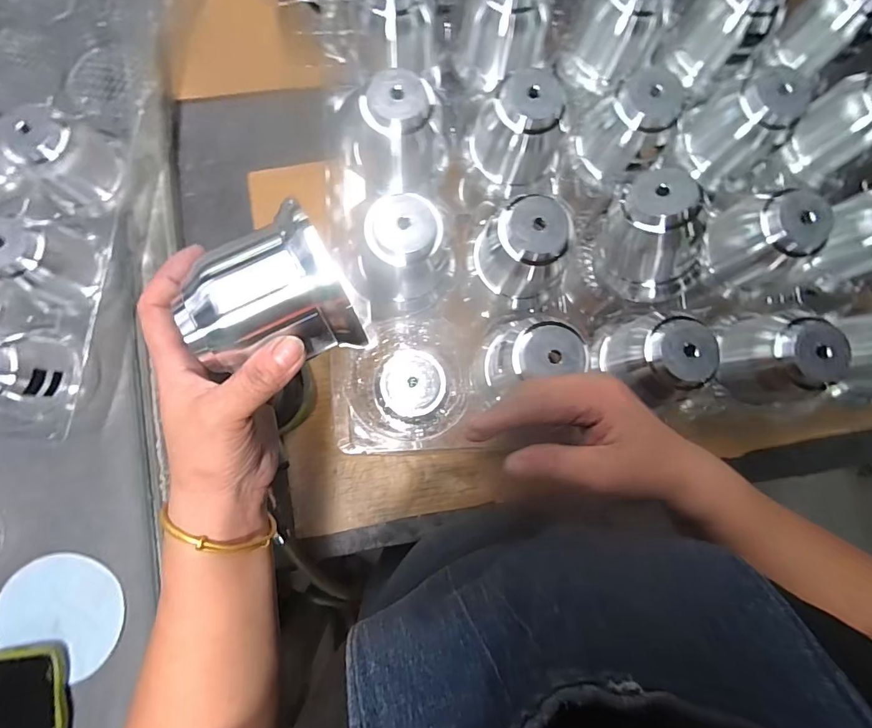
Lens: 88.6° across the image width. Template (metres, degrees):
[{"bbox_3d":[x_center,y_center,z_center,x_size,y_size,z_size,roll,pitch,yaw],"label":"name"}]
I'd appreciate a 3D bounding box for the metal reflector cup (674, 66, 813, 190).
[{"bbox_3d":[0.275,-0.216,0.409,0.077,0.093,0.058,40,83,2],"label":"metal reflector cup"}]

